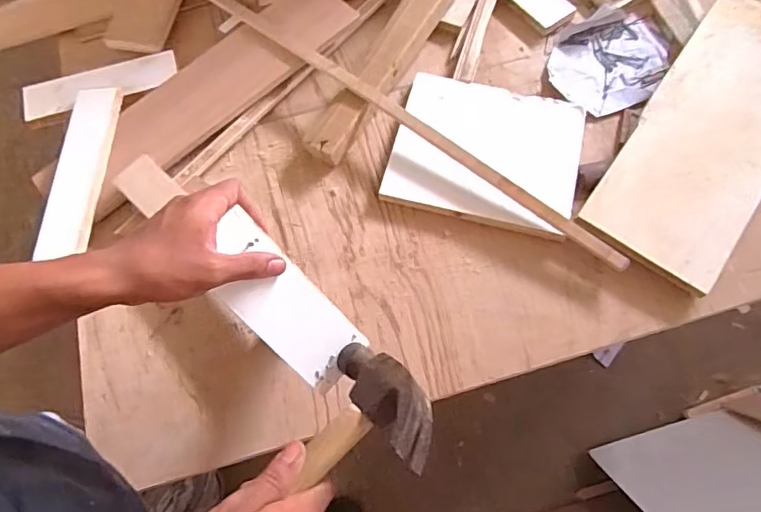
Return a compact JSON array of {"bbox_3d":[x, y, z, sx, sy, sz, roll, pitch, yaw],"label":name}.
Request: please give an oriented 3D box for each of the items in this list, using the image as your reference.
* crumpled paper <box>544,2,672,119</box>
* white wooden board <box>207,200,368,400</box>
[{"bbox_3d":[0.329,-0.284,0.766,0.148,0.025,0.194,39,73,14],"label":"crumpled paper"},{"bbox_3d":[-0.080,0.041,0.447,0.069,0.014,0.161,-41,109,-15],"label":"white wooden board"}]

